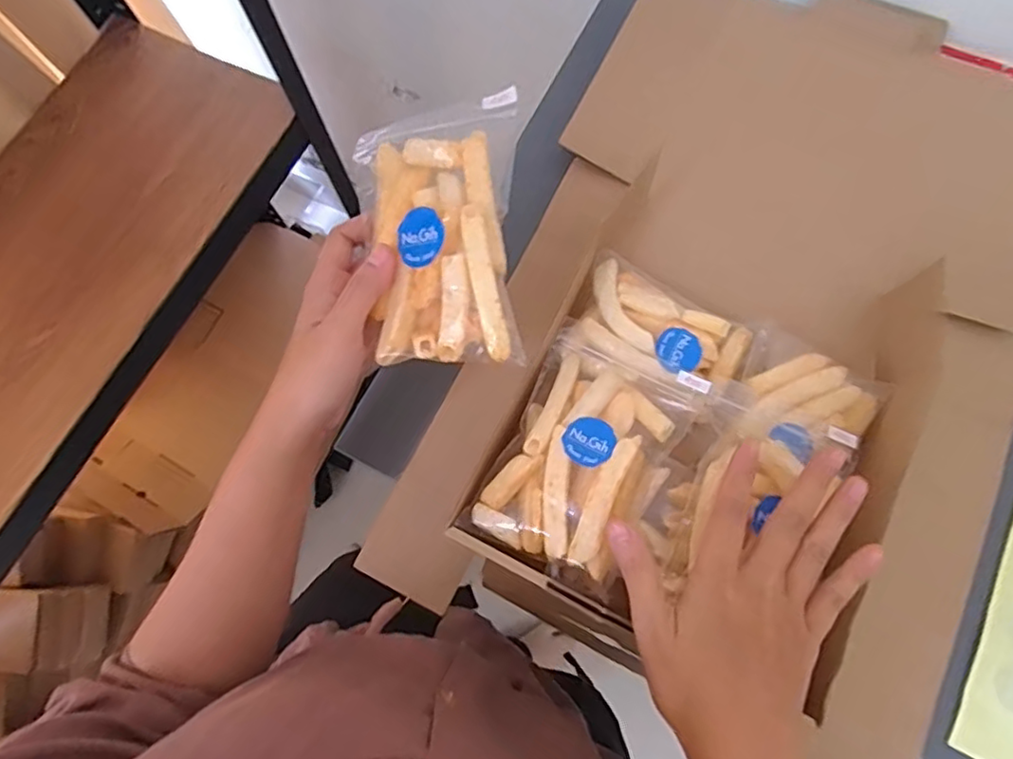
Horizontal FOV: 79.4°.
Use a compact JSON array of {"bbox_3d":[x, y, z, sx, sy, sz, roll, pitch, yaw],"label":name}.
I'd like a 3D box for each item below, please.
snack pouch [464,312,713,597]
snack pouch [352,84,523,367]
[{"bbox_3d":[0.048,0.039,0.353,0.095,0.034,0.146,27,75,6],"label":"snack pouch"},{"bbox_3d":[-0.032,-0.072,0.308,0.078,0.041,0.127,-4,72,1],"label":"snack pouch"}]

